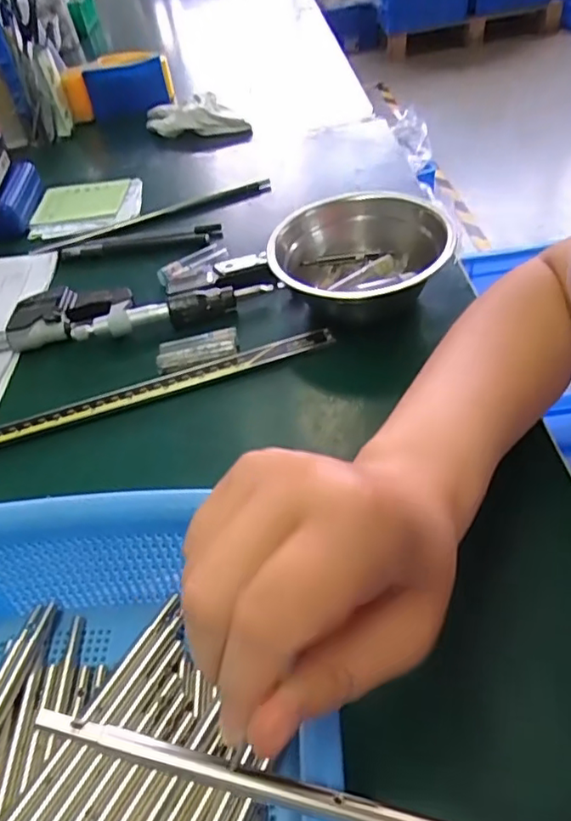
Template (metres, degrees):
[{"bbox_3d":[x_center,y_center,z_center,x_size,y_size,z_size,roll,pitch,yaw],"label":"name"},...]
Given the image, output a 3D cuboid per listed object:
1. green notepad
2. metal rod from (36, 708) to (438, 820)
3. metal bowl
[{"bbox_3d":[-0.206,-0.212,0.618,0.114,0.010,0.098,-7,45,4],"label":"green notepad"},{"bbox_3d":[0.012,0.110,0.169,0.168,0.004,0.008,14,49,4],"label":"metal rod"},{"bbox_3d":[0.052,-0.106,0.444,0.121,0.056,0.121,-6,45,6],"label":"metal bowl"}]

